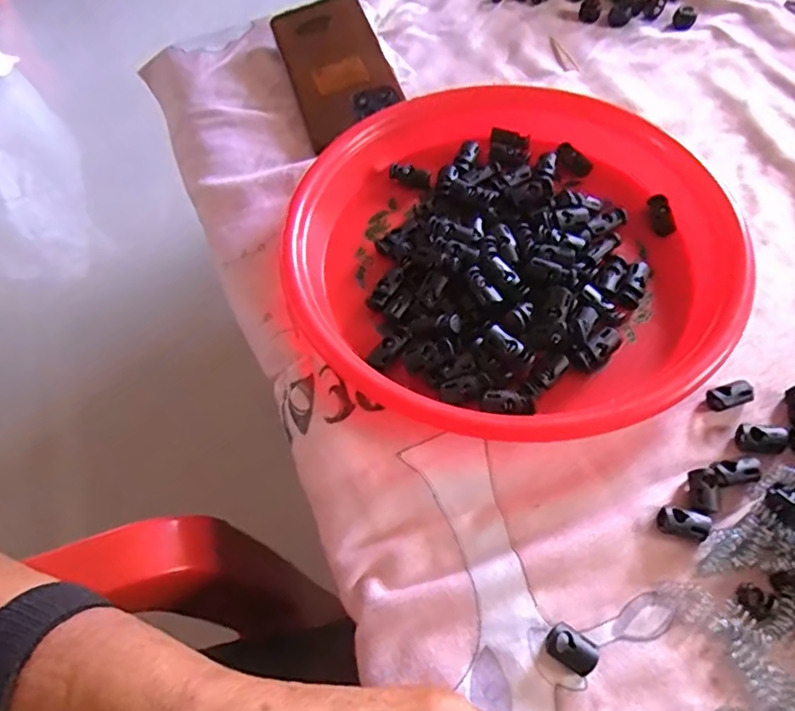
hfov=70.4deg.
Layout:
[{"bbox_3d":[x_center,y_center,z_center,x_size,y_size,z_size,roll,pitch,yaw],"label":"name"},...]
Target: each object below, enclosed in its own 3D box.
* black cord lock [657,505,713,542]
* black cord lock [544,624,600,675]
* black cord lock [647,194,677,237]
[{"bbox_3d":[0.129,0.075,0.252,0.020,0.010,0.013,17,61,12],"label":"black cord lock"},{"bbox_3d":[0.072,0.121,0.231,0.020,0.008,0.014,28,65,18],"label":"black cord lock"},{"bbox_3d":[0.163,-0.087,0.348,0.011,0.006,0.029,-3,59,1],"label":"black cord lock"}]

